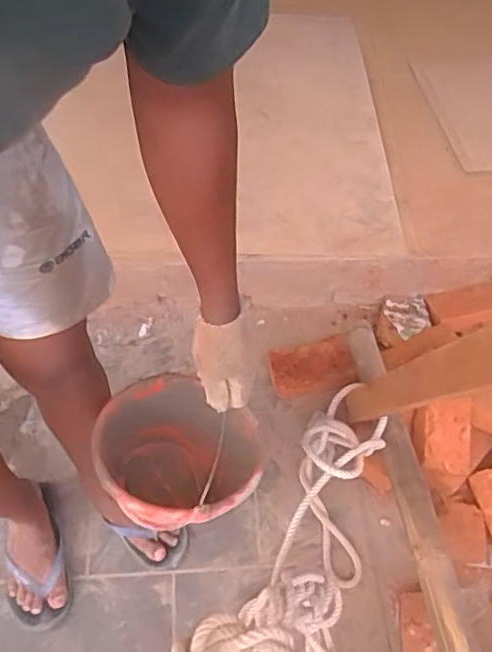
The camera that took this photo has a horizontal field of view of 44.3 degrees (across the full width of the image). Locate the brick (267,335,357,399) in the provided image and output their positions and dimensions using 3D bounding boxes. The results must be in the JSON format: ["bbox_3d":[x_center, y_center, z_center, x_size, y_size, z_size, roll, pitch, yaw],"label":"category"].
[{"bbox_3d":[0.151,0.100,1.408,0.185,0.072,0.141,-10,55,-9],"label":"brick"}]

